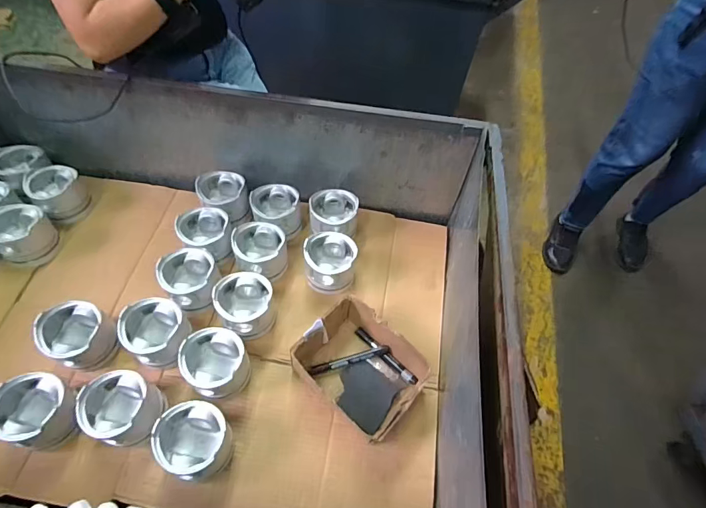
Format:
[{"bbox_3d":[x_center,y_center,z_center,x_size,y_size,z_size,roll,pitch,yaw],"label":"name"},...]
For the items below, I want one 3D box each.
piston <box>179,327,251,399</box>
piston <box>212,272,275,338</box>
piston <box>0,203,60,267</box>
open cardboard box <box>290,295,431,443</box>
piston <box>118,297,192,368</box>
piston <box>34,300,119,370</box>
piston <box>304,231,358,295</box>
[{"bbox_3d":[-0.236,0.187,0.730,0.099,0.087,0.100,2,55,-3],"label":"piston"},{"bbox_3d":[-0.202,0.099,0.794,0.107,0.078,0.105,2,55,-3],"label":"piston"},{"bbox_3d":[-0.677,-0.037,0.865,0.115,0.094,0.106,29,58,15],"label":"piston"},{"bbox_3d":[0.013,0.203,0.747,0.208,0.090,0.162,39,61,21],"label":"open cardboard box"},{"bbox_3d":[-0.351,0.148,0.760,0.114,0.091,0.108,2,55,-3],"label":"piston"},{"bbox_3d":[-0.493,0.147,0.758,0.102,0.092,0.099,2,55,-3],"label":"piston"},{"bbox_3d":[-0.048,0.018,0.878,0.108,0.074,0.115,-2,55,-6],"label":"piston"}]

